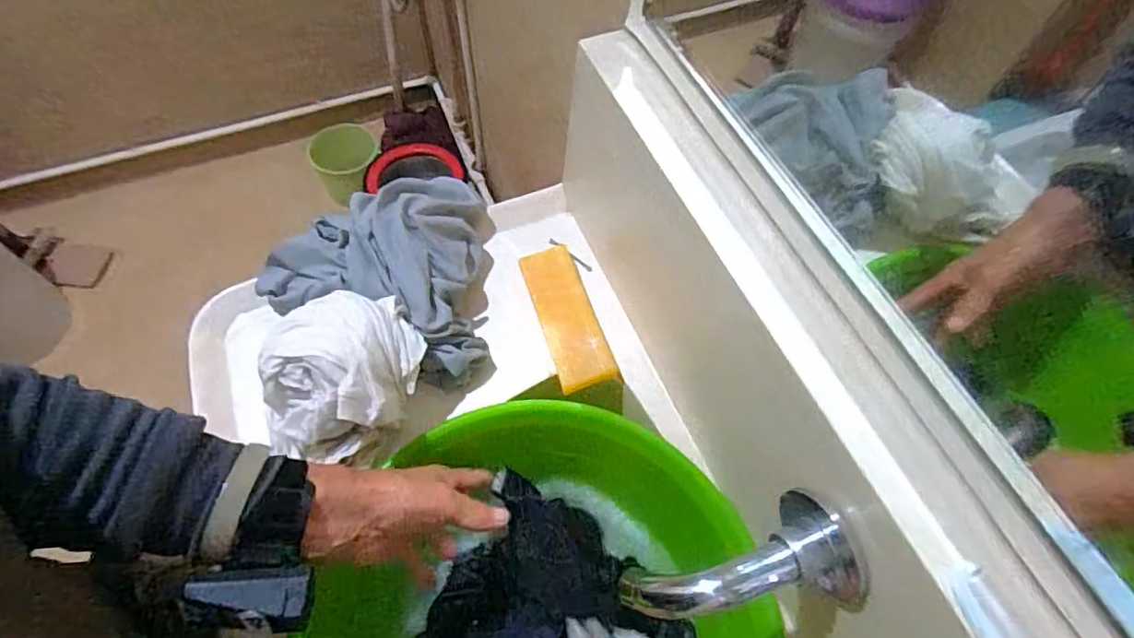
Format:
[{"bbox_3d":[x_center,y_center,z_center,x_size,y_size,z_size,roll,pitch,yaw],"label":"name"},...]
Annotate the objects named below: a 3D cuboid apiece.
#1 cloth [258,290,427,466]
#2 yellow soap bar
[{"bbox_3d":[-0.186,0.049,0.477,0.116,0.077,0.139,7,62,2],"label":"cloth"},{"bbox_3d":[-0.002,-0.004,0.557,0.051,0.023,0.147,-18,64,-11],"label":"yellow soap bar"}]

